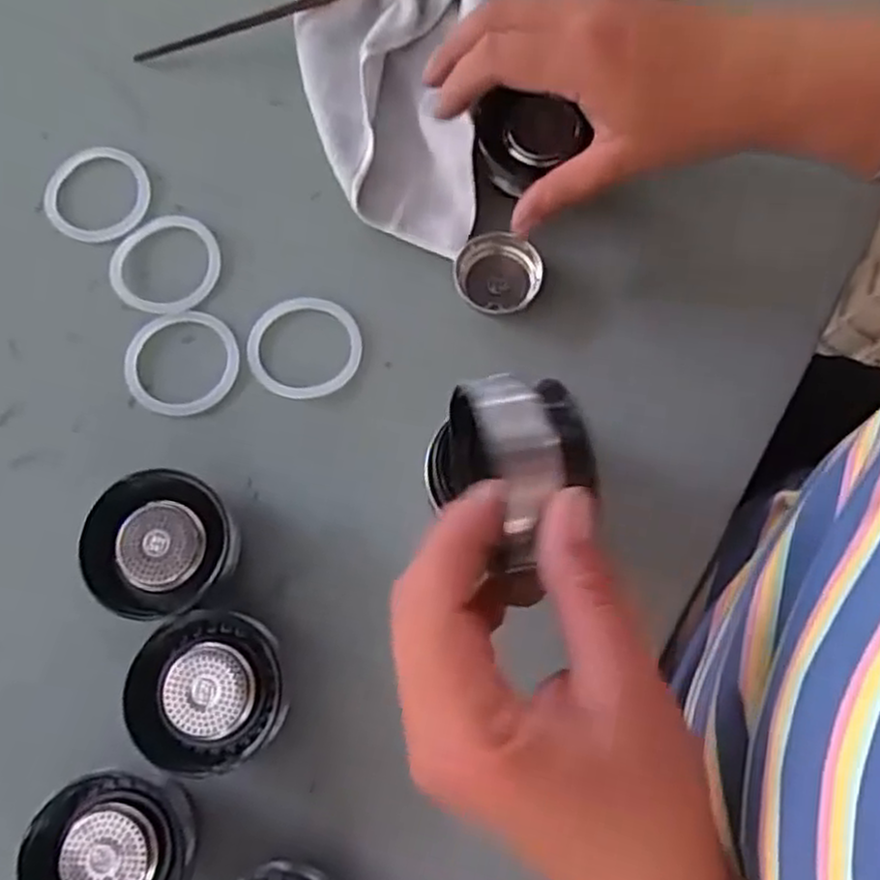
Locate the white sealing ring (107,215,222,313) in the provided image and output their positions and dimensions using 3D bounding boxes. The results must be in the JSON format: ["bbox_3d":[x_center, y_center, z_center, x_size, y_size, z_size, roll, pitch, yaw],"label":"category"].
[{"bbox_3d":[-0.149,-0.097,0.409,0.056,0.004,0.058,0,77,1],"label":"white sealing ring"}]

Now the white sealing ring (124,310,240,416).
[{"bbox_3d":[-0.137,-0.041,0.395,0.060,0.004,0.057,0,77,1],"label":"white sealing ring"}]

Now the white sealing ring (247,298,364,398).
[{"bbox_3d":[-0.072,-0.049,0.395,0.060,0.004,0.055,0,77,1],"label":"white sealing ring"}]

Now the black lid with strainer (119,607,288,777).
[{"bbox_3d":[-0.103,0.113,0.338,0.068,0.025,0.066,0,77,1],"label":"black lid with strainer"}]

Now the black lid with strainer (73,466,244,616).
[{"bbox_3d":[-0.130,0.051,0.354,0.063,0.034,0.066,0,77,1],"label":"black lid with strainer"}]

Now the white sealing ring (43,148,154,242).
[{"bbox_3d":[-0.192,-0.138,0.422,0.057,0.005,0.058,0,77,1],"label":"white sealing ring"}]

